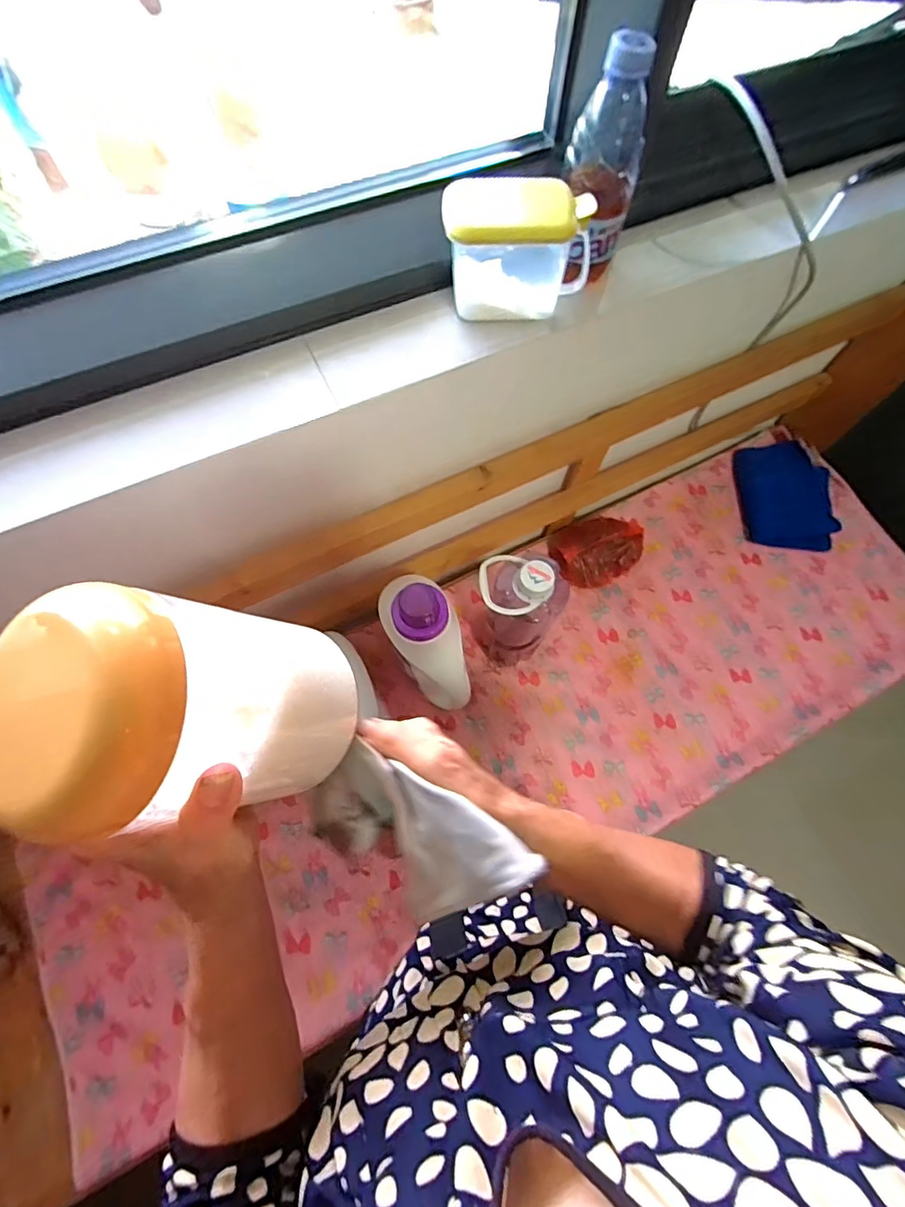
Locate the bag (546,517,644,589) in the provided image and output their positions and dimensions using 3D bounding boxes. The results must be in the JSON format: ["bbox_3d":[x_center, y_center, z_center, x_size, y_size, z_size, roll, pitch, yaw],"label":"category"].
[{"bbox_3d":[0.249,-0.089,0.843,0.150,0.077,0.108,-4,70,-2],"label":"bag"}]

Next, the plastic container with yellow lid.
[{"bbox_3d":[0.062,-0.314,0.440,0.122,0.085,0.067,1,70,-1],"label":"plastic container with yellow lid"}]

